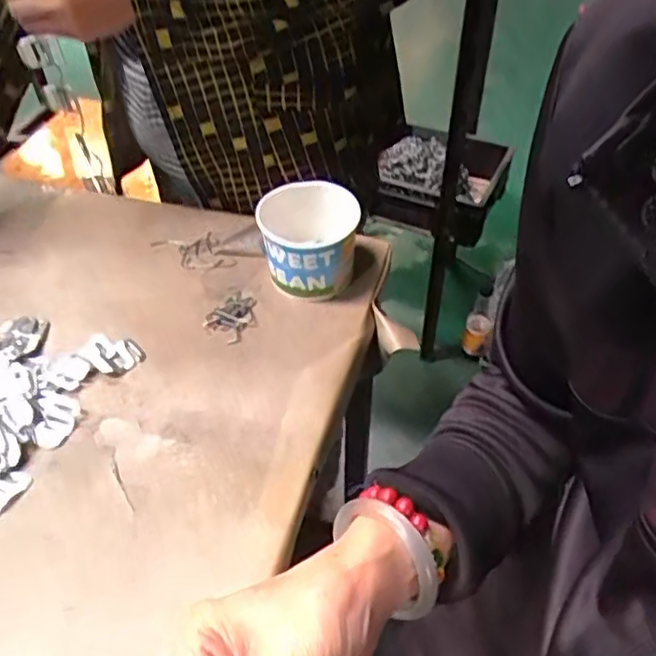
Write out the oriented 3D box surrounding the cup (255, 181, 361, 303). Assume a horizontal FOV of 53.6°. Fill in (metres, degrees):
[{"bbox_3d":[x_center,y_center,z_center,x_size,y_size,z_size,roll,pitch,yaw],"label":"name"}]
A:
[{"bbox_3d":[-0.017,-0.078,0.611,0.086,0.076,0.090,0,47,0],"label":"cup"}]

